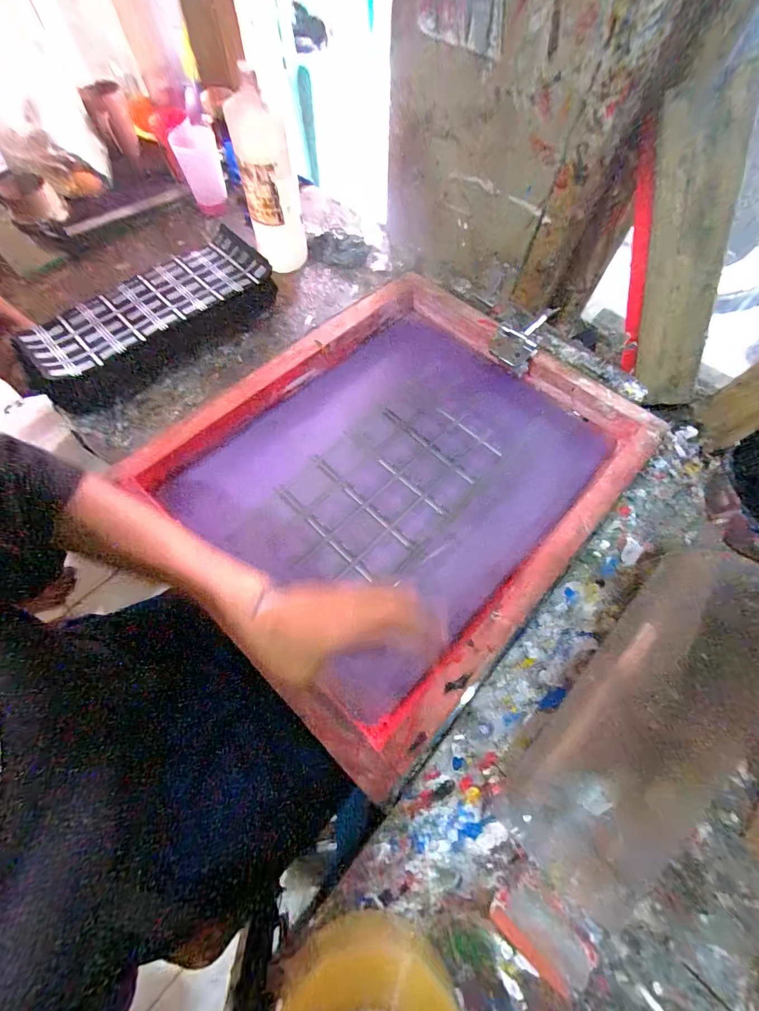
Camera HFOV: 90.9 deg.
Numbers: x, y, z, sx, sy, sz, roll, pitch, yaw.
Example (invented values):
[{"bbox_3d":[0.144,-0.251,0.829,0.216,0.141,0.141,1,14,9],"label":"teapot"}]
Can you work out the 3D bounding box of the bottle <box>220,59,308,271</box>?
[{"bbox_3d":[-0.170,-0.487,0.595,0.083,0.223,0.082,-11,65,-6],"label":"bottle"}]

